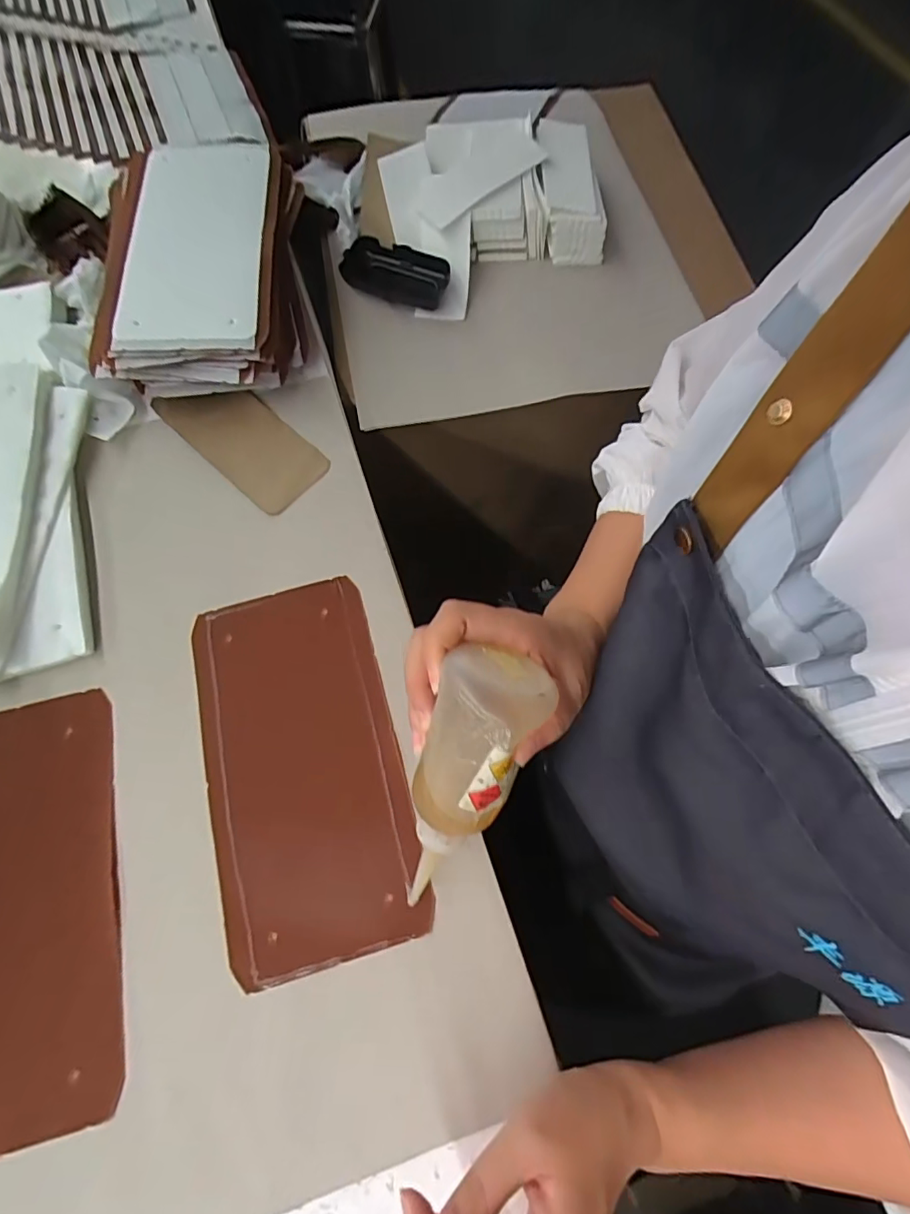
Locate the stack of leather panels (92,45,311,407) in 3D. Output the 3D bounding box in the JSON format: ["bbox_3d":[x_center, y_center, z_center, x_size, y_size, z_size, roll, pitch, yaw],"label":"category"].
[{"bbox_3d":[-0.228,-0.310,0.487,0.168,0.083,0.265,-6,68,-2],"label":"stack of leather panels"}]

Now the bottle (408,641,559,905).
[{"bbox_3d":[0.003,0.096,0.291,0.051,0.047,0.143,21,109,8],"label":"bottle"}]

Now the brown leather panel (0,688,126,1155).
[{"bbox_3d":[-0.283,0.188,0.339,0.131,0.006,0.249,-13,69,-6],"label":"brown leather panel"}]

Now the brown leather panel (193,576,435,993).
[{"bbox_3d":[-0.107,0.106,0.374,0.128,0.007,0.251,-15,70,-6],"label":"brown leather panel"}]

